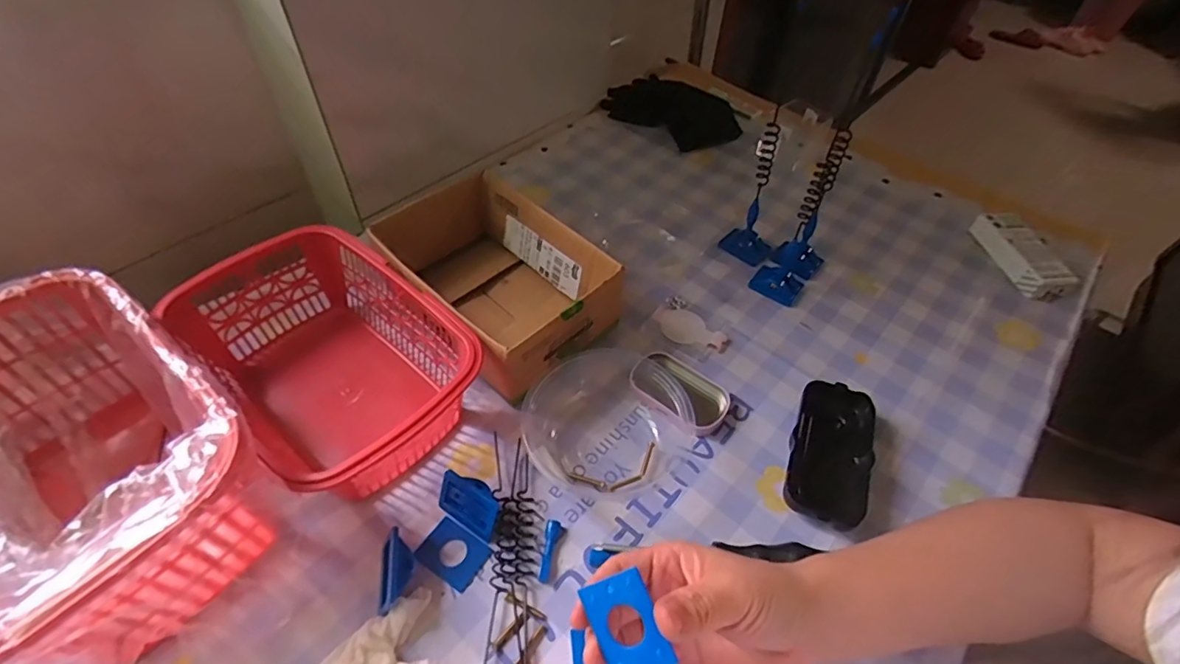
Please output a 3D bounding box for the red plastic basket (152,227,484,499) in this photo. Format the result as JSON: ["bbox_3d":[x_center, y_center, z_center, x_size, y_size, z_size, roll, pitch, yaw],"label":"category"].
[{"bbox_3d":[-0.185,0.020,0.405,0.213,0.076,0.137,36,58,24],"label":"red plastic basket"}]

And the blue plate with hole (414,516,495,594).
[{"bbox_3d":[-0.089,0.144,0.356,0.043,0.004,0.031,29,55,19],"label":"blue plate with hole"}]

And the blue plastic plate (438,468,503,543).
[{"bbox_3d":[-0.079,0.113,0.367,0.045,0.031,0.017,27,20,13],"label":"blue plastic plate"}]

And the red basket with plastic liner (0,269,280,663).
[{"bbox_3d":[-0.296,0.082,0.320,0.225,0.116,0.153,36,57,24],"label":"red basket with plastic liner"}]

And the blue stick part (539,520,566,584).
[{"bbox_3d":[-0.026,0.140,0.355,0.011,0.010,0.039,12,51,7],"label":"blue stick part"}]

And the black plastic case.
[{"bbox_3d":[0.173,0.090,0.396,0.055,0.026,0.111,22,53,15],"label":"black plastic case"}]

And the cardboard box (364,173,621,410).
[{"bbox_3d":[-0.082,-0.045,0.466,0.192,0.070,0.127,38,58,25],"label":"cardboard box"}]

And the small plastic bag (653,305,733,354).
[{"bbox_3d":[0.089,-0.003,0.483,0.069,0.007,0.037,33,56,22],"label":"small plastic bag"}]

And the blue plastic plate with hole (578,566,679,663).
[{"bbox_3d":[0.016,0.127,0.237,0.030,0.004,0.039,-31,72,20],"label":"blue plastic plate with hole"}]

